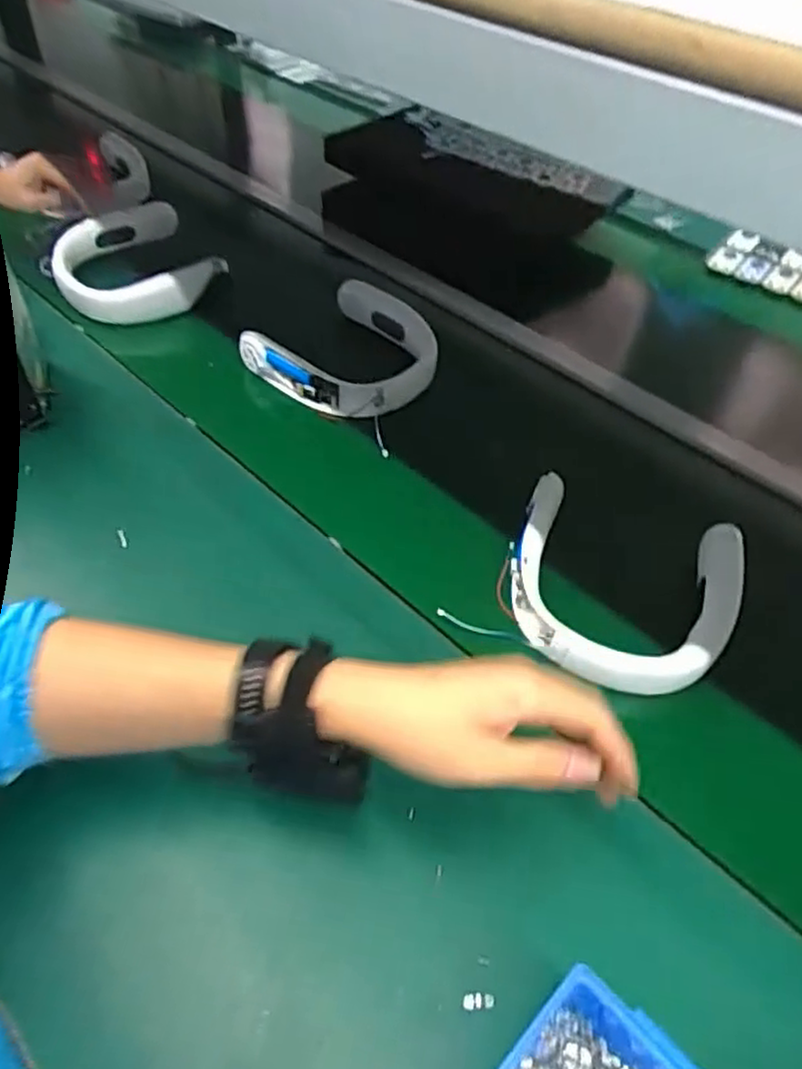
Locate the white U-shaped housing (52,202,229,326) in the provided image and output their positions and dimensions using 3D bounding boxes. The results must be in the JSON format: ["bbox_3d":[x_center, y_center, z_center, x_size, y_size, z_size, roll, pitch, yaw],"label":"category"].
[{"bbox_3d":[-0.353,-0.362,0.930,0.198,0.051,0.184,-33,59,-24],"label":"white U-shaped housing"}]

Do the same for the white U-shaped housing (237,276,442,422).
[{"bbox_3d":[-0.058,-0.223,0.848,0.208,0.054,0.203,35,59,24],"label":"white U-shaped housing"}]

